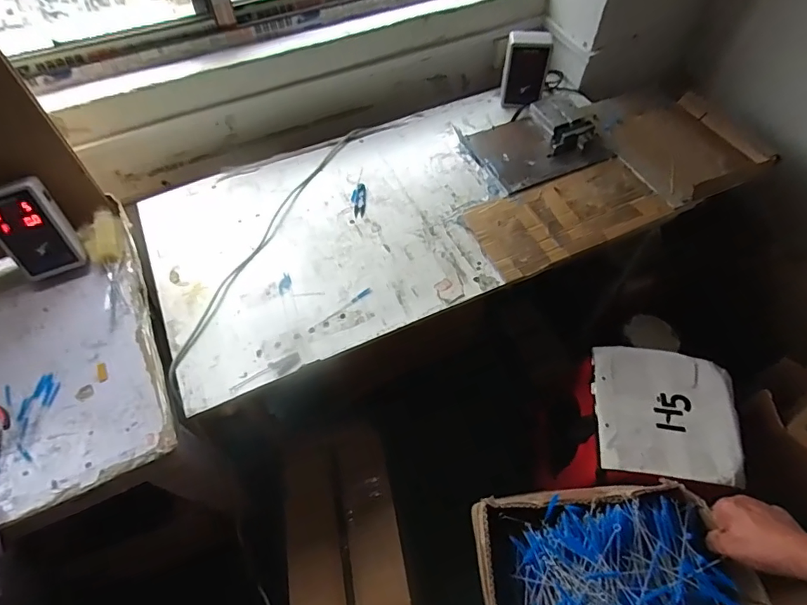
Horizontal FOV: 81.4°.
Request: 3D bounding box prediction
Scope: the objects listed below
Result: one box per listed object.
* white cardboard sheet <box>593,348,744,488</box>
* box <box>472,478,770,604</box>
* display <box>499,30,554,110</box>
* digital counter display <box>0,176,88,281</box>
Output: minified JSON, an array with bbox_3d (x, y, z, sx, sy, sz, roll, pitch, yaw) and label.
[{"bbox_3d":[0.593,0.244,1.052,0.313,0.023,0.291,5,59,4],"label":"white cardboard sheet"},{"bbox_3d":[0.260,0.346,0.571,0.302,0.091,0.239,-8,58,-4],"label":"box"},{"bbox_3d":[0.318,-0.605,1.221,0.110,0.175,0.040,11,59,8],"label":"display"},{"bbox_3d":[-0.725,-0.140,0.923,0.123,0.194,0.059,-21,36,-17],"label":"digital counter display"}]

